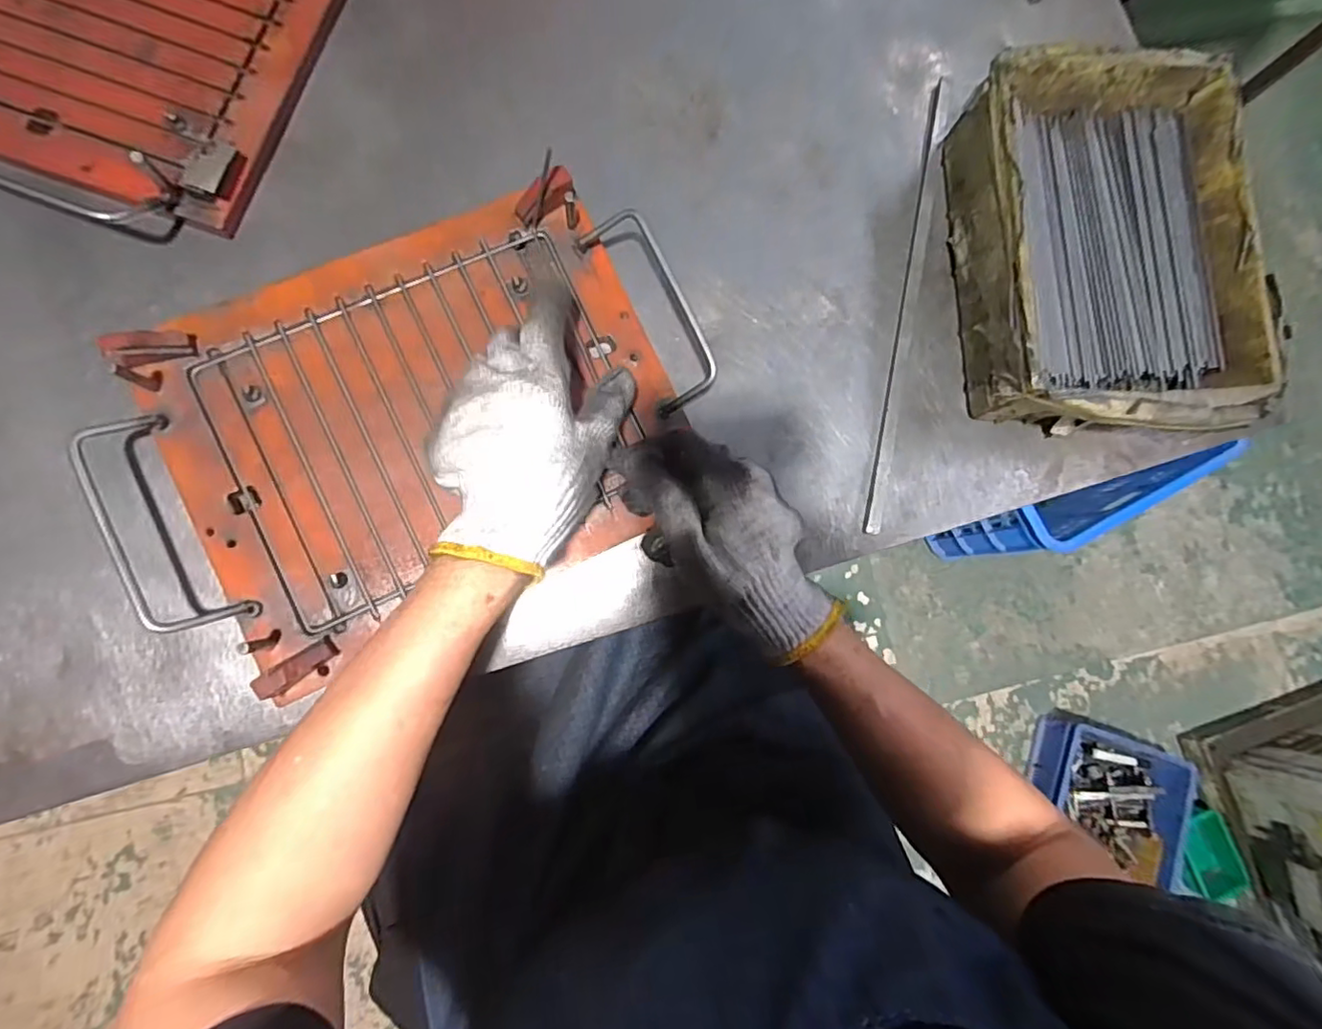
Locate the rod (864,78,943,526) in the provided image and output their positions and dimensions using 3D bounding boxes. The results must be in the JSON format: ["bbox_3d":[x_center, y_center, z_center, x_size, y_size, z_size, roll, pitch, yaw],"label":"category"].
[{"bbox_3d":[0.181,-0.161,0.443,0.009,0.008,0.354,12,82,-6],"label":"rod"}]

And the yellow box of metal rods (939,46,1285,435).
[{"bbox_3d":[0.303,-0.181,0.425,0.178,0.084,0.255,1,84,-8],"label":"yellow box of metal rods"}]

